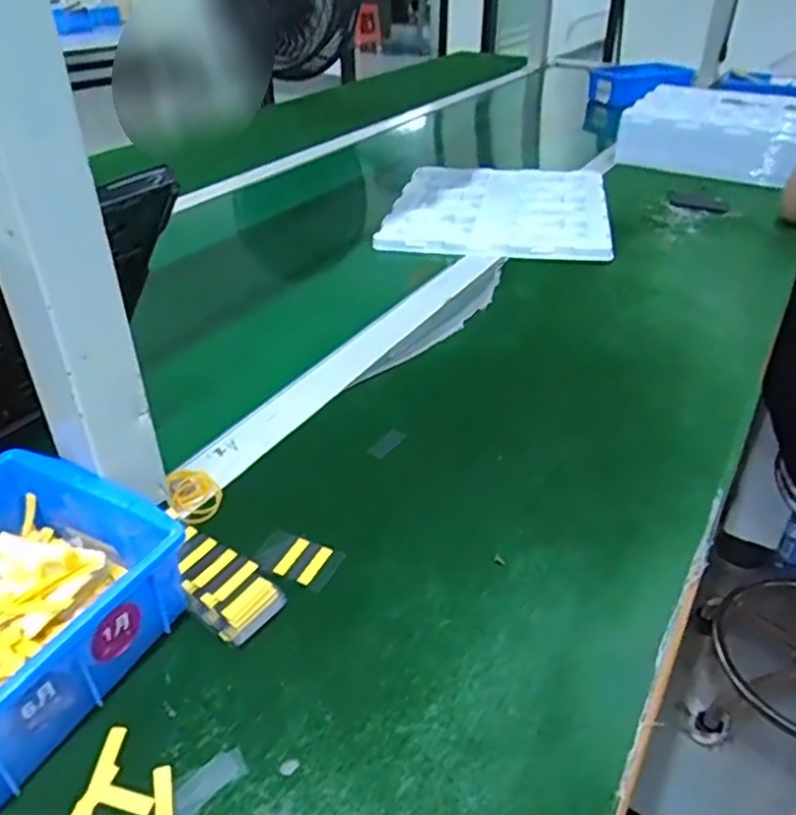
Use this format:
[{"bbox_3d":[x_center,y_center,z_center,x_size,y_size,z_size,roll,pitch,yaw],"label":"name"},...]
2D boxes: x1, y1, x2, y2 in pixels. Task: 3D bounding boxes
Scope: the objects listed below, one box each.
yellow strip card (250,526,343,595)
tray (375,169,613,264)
[{"bbox_3d":[-0.061,0.091,0.420,0.051,0.004,0.031,17,38,23],"label":"yellow strip card"},{"bbox_3d":[0.133,-0.271,0.918,0.272,0.022,0.334,6,35,9],"label":"tray"}]

